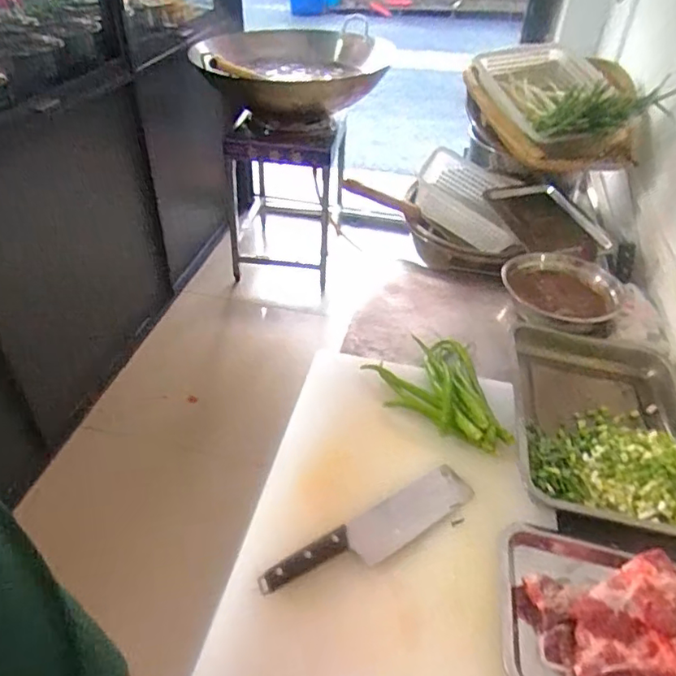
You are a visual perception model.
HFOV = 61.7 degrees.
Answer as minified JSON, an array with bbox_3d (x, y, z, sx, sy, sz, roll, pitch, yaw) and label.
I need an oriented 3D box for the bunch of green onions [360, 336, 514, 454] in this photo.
[{"bbox_3d":[0.151,0.077,0.920,0.188,0.049,0.267,-2,41,-5],"label":"bunch of green onions"}]

